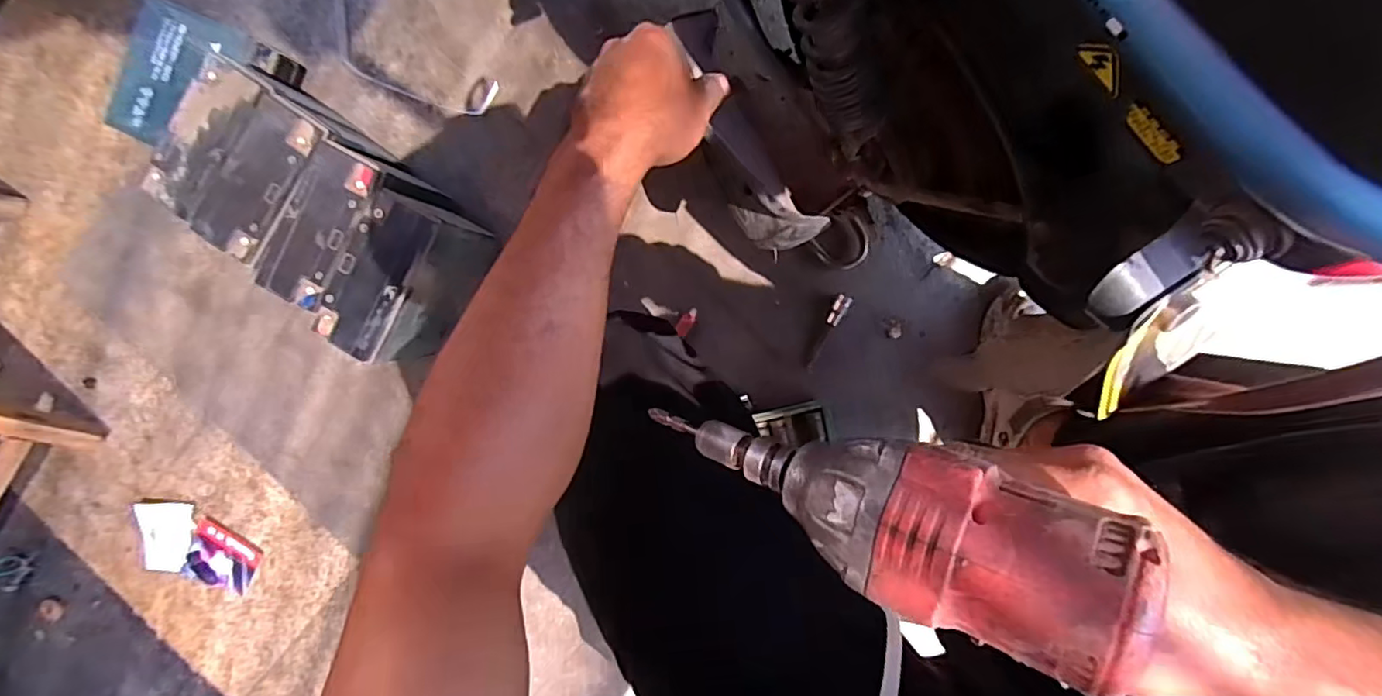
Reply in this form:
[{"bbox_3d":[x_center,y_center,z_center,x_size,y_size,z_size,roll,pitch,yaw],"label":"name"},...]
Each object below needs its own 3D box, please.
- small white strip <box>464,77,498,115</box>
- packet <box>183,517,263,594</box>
[{"bbox_3d":[-0.277,-0.330,0.779,0.036,0.007,0.052,31,94,5],"label":"small white strip"},{"bbox_3d":[-0.667,0.298,0.847,0.104,0.014,0.083,25,94,5],"label":"packet"}]

